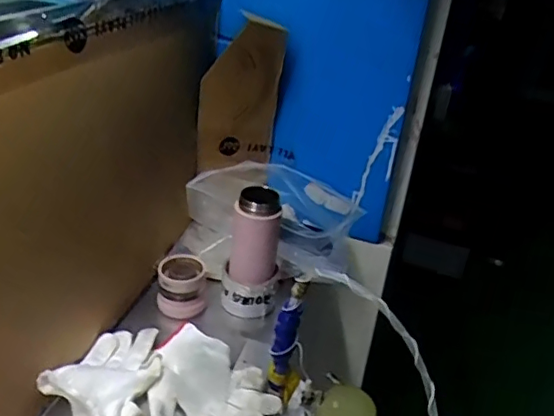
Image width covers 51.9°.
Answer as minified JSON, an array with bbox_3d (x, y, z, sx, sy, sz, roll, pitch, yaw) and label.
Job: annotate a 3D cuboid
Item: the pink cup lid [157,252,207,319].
[{"bbox_3d":[-0.133,0.109,0.796,0.065,0.066,0.065,4,30,-2],"label":"pink cup lid"}]

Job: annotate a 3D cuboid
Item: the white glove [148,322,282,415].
[{"bbox_3d":[-0.082,0.211,0.659,0.160,0.032,0.135,19,32,22],"label":"white glove"}]

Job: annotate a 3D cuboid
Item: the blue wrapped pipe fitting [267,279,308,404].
[{"bbox_3d":[0.012,0.147,0.637,0.034,0.180,0.028,7,30,1],"label":"blue wrapped pipe fitting"}]

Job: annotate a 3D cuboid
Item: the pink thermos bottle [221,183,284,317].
[{"bbox_3d":[-0.033,0.062,0.789,0.076,0.175,0.063,7,30,2],"label":"pink thermos bottle"}]

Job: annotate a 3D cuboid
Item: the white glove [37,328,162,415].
[{"bbox_3d":[-0.184,0.184,0.660,0.108,0.050,0.159,13,30,12],"label":"white glove"}]

